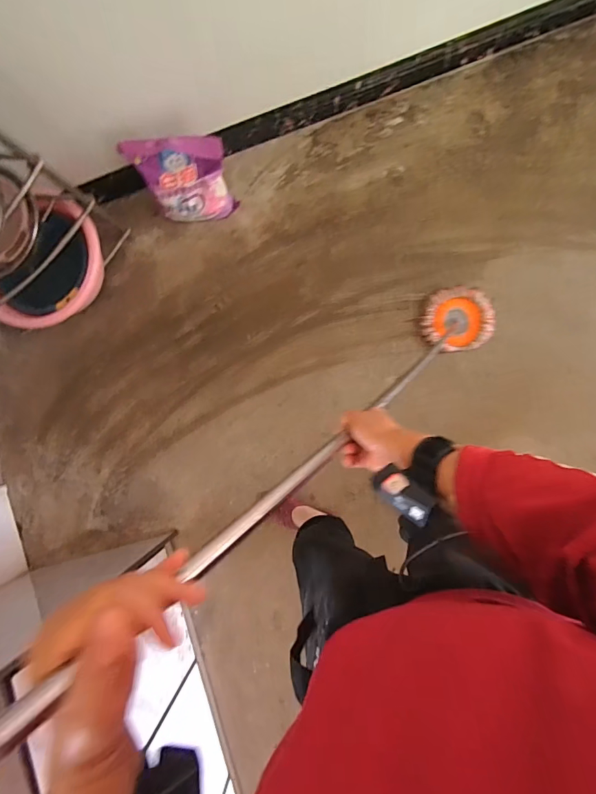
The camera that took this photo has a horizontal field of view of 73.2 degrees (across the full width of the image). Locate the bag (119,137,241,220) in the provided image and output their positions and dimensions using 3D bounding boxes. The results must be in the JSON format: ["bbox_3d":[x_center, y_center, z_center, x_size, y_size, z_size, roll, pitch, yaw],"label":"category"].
[{"bbox_3d":[-0.363,-0.706,1.287,0.288,0.269,0.163,-10,50,1],"label":"bag"}]

